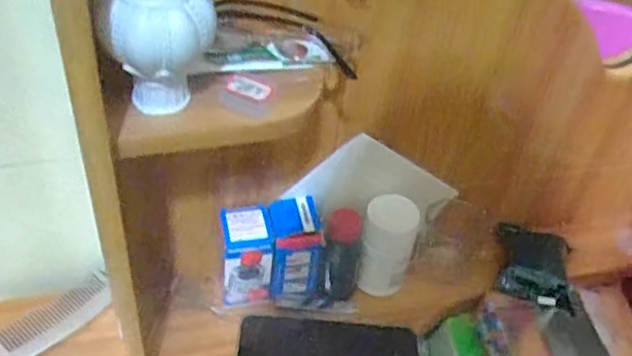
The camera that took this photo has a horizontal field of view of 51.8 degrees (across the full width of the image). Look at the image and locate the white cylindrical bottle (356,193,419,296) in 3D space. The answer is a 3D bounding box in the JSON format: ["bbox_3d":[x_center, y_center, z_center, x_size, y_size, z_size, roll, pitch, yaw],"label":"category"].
[{"bbox_3d":[0.066,0.063,0.613,0.045,0.086,0.049,13,44,6],"label":"white cylindrical bottle"}]

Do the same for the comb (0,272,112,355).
[{"bbox_3d":[-0.266,0.150,0.549,0.040,0.011,0.213,34,49,25],"label":"comb"}]

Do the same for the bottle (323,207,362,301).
[{"bbox_3d":[0.024,0.072,0.603,0.035,0.085,0.040,13,44,5],"label":"bottle"}]

